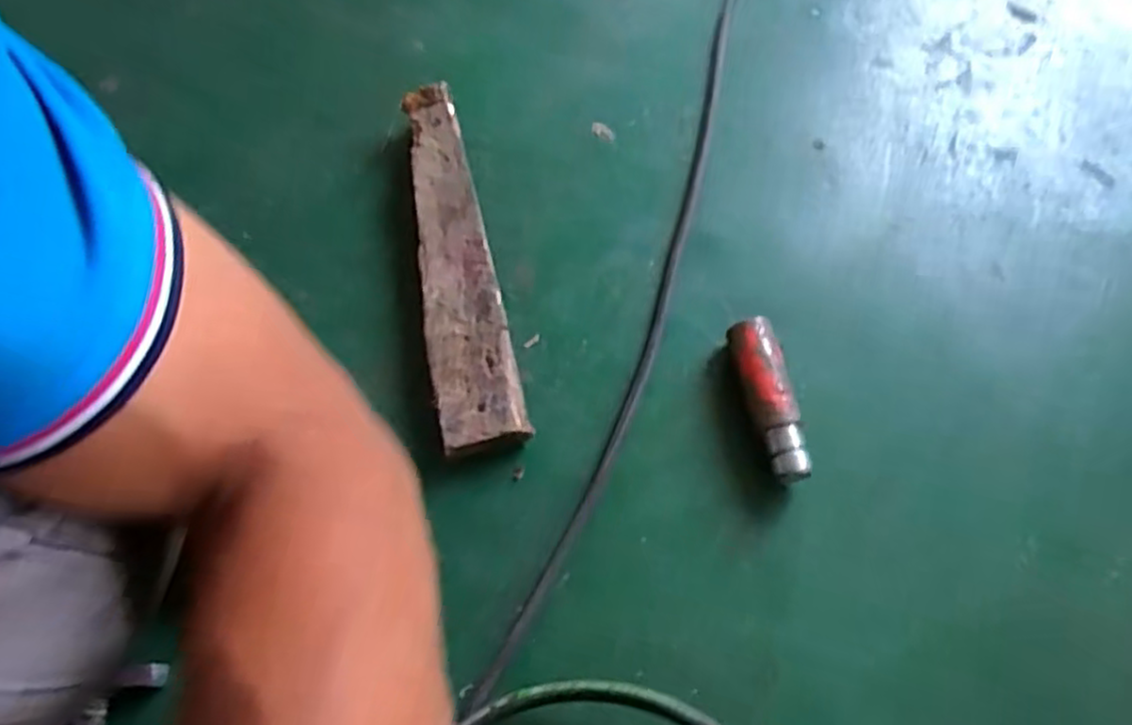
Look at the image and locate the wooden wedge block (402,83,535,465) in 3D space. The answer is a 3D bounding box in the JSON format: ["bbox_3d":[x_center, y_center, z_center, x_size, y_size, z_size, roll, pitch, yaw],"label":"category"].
[{"bbox_3d":[-0.106,-0.094,0.663,0.071,0.049,0.366,-13,66,-6],"label":"wooden wedge block"}]

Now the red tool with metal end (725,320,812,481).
[{"bbox_3d":[0.173,0.033,0.607,0.038,0.042,0.145,-9,65,-4],"label":"red tool with metal end"}]

